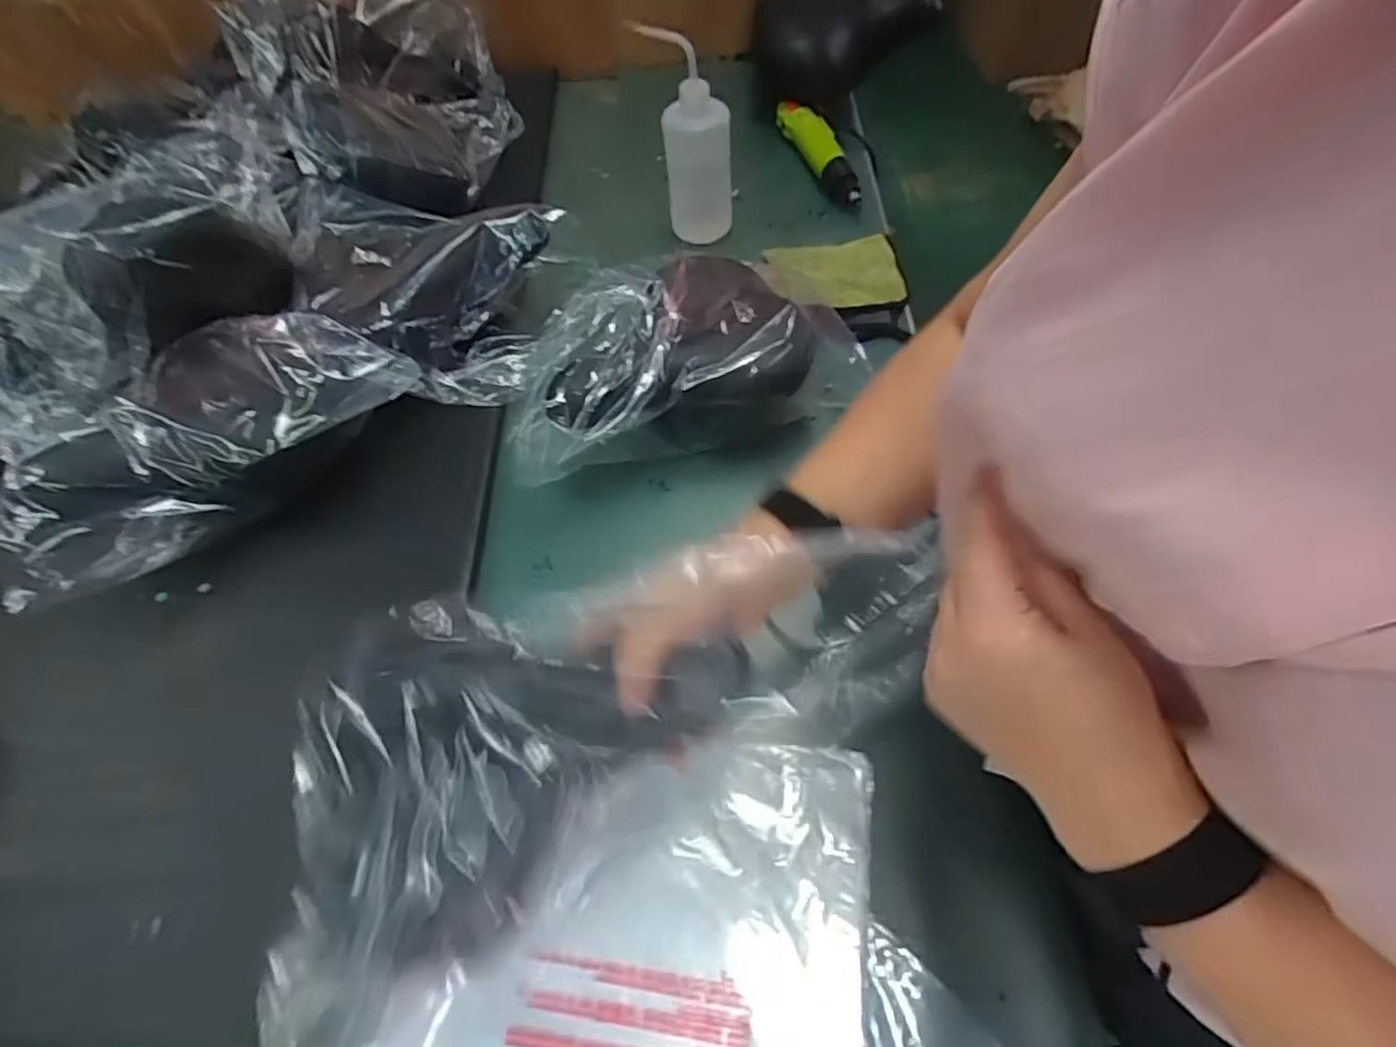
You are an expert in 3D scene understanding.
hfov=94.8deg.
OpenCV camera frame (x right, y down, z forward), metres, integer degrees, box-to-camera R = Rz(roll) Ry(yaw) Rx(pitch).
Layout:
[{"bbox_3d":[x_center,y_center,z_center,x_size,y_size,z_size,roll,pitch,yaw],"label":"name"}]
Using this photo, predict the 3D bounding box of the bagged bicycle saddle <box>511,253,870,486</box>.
[{"bbox_3d":[-0.027,-0.168,0.636,0.341,0.126,0.210,-18,61,-7],"label":"bagged bicycle saddle"}]

